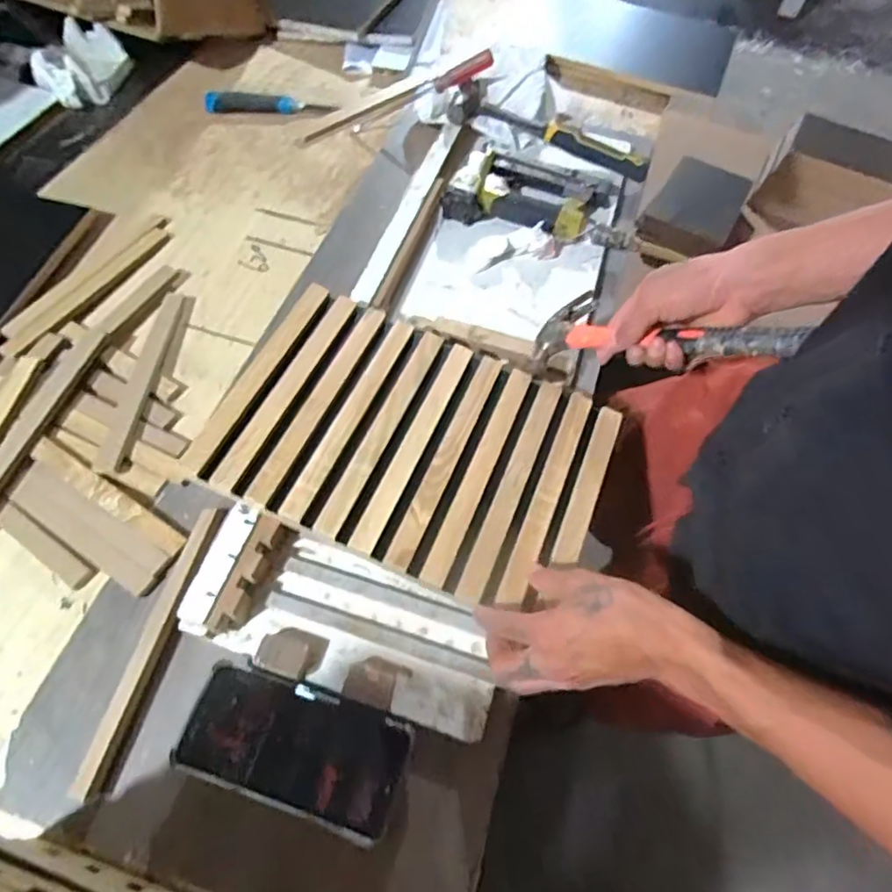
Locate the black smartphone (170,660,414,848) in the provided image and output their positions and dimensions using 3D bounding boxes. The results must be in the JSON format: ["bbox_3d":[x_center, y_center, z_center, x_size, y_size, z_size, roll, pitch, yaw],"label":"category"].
[{"bbox_3d":[-0.111,0.220,0.427,0.160,0.017,0.079,16,60,6],"label":"black smartphone"}]

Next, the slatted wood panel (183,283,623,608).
[{"bbox_3d":[-0.027,-0.007,0.527,0.335,0.034,0.230,20,61,8],"label":"slatted wood panel"}]

